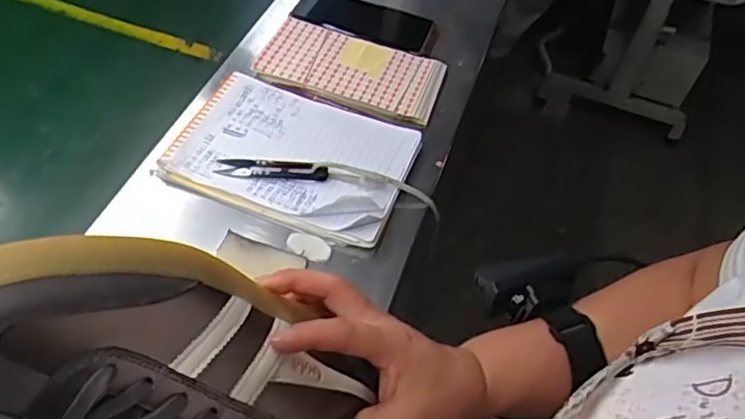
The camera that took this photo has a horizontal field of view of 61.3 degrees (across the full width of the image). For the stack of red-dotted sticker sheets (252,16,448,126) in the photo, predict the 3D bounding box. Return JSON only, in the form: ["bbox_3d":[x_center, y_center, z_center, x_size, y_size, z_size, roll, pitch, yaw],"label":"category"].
[{"bbox_3d":[-0.024,-0.156,0.692,0.195,0.015,0.105,19,53,7],"label":"stack of red-dotted sticker sheets"}]

